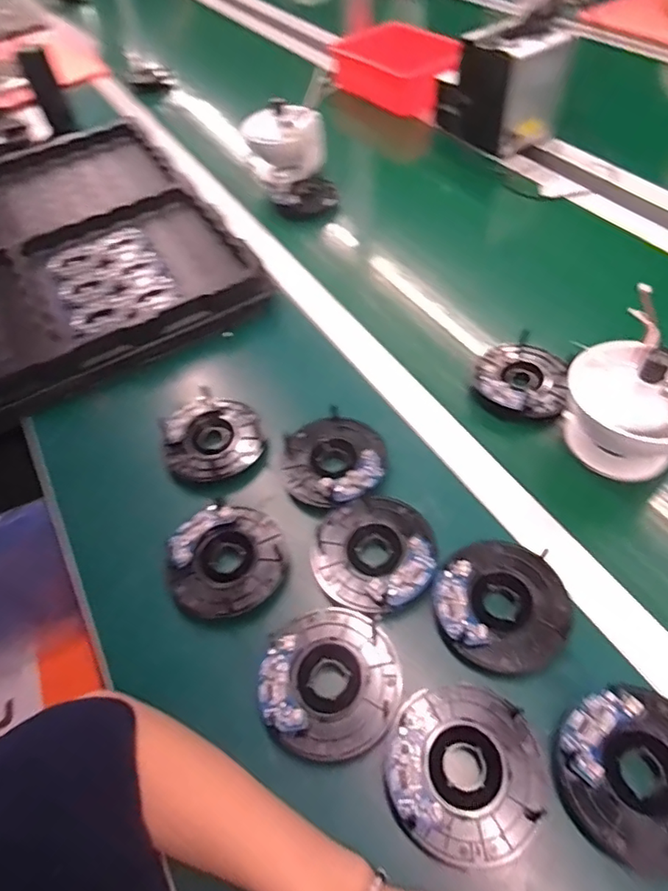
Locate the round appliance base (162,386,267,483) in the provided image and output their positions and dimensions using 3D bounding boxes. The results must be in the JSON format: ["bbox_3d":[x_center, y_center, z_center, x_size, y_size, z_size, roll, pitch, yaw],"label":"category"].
[{"bbox_3d":[-0.124,-0.009,0.544,0.094,0.032,0.098,-2,53,3],"label":"round appliance base"}]

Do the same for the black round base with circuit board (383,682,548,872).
[{"bbox_3d":[0.085,0.211,0.352,0.098,0.014,0.100,-2,53,3],"label":"black round base with circuit board"}]

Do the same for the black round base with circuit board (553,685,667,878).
[{"bbox_3d":[0.197,0.208,0.339,0.101,0.014,0.097,-2,53,3],"label":"black round base with circuit board"}]

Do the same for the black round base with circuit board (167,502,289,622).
[{"bbox_3d":[-0.091,0.095,0.454,0.098,0.013,0.095,-2,53,3],"label":"black round base with circuit board"}]

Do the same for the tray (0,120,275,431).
[{"bbox_3d":[-0.434,-0.255,0.737,0.517,0.061,0.576,-27,56,-15],"label":"tray"}]

